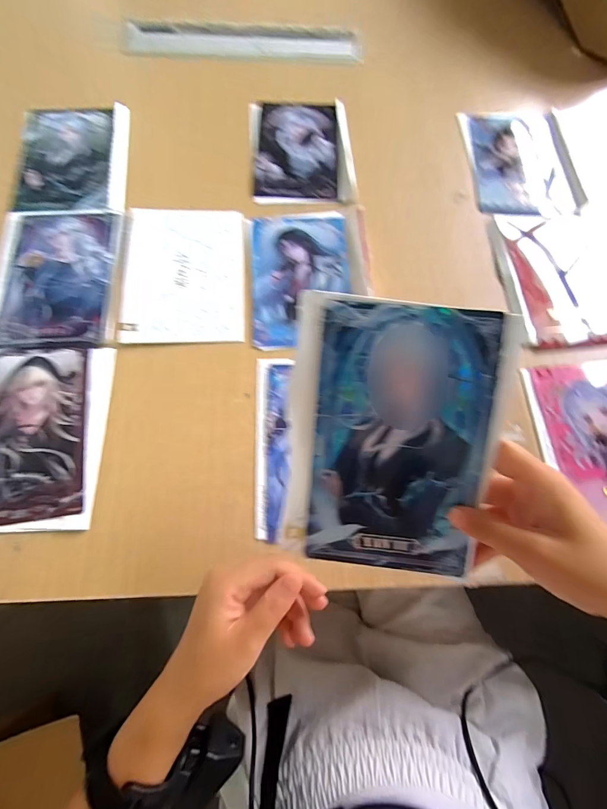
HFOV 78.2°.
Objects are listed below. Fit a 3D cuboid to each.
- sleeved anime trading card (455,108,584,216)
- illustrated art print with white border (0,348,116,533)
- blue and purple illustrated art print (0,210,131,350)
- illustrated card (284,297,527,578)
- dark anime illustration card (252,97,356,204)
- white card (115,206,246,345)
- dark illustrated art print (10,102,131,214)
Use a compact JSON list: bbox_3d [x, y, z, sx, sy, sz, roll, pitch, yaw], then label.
[{"bbox_3d":[0.291,-0.326,0.496,0.146,0.006,0.183,0,71,-2],"label":"sleeved anime trading card"},{"bbox_3d":[-0.250,0.027,0.346,0.125,0.006,0.170,-1,71,-3],"label":"illustrated art print with white border"},{"bbox_3d":[-0.265,-0.142,0.406,0.133,0.004,0.176,-3,71,-4],"label":"blue and purple illustrated art print"},{"bbox_3d":[0.056,0.025,0.241,0.129,0.005,0.175,7,100,5],"label":"illustrated card"},{"bbox_3d":[-0.002,-0.334,0.487,0.128,0.007,0.177,-3,71,-4],"label":"dark anime illustration card"},{"bbox_3d":[-0.132,-0.149,0.416,0.128,0.005,0.173,-2,71,-3],"label":"white card"},{"bbox_3d":[-0.286,-0.309,0.463,0.129,0.007,0.177,-5,71,-4],"label":"dark illustrated art print"}]

